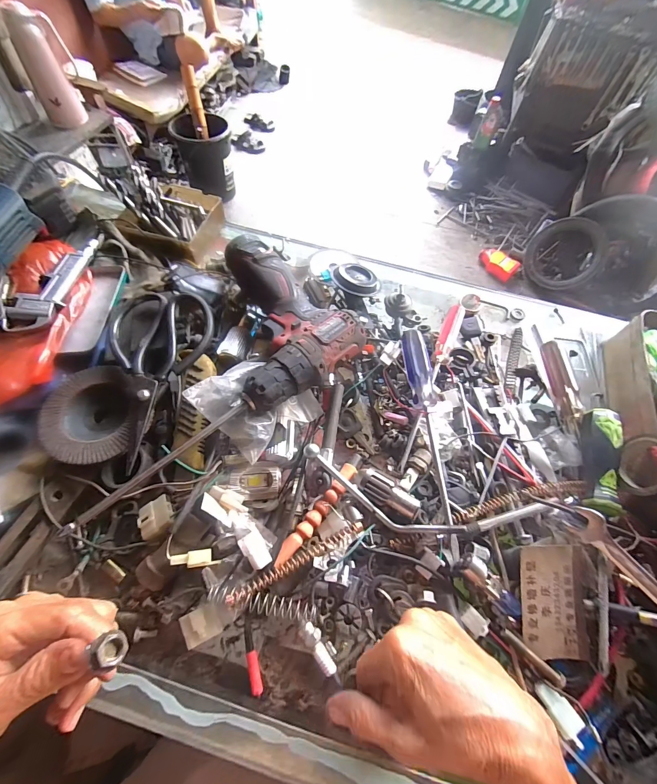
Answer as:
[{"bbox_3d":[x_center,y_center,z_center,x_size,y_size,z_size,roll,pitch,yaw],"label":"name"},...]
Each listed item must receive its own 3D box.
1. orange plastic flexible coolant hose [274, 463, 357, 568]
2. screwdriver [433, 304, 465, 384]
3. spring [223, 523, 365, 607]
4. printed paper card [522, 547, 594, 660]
[{"bbox_3d":[-0.009,0.111,0.317,0.015,0.011,0.111,35,67,14],"label":"orange plastic flexible coolant hose"},{"bbox_3d":[0.138,-0.057,0.406,0.020,0.024,0.103,22,64,8],"label":"screwdriver"},{"bbox_3d":[-0.026,0.145,0.294,0.122,0.014,0.012,-24,67,-14],"label":"spring"},{"bbox_3d":[0.189,0.175,0.284,0.055,0.004,0.091,0,87,-3],"label":"printed paper card"}]

